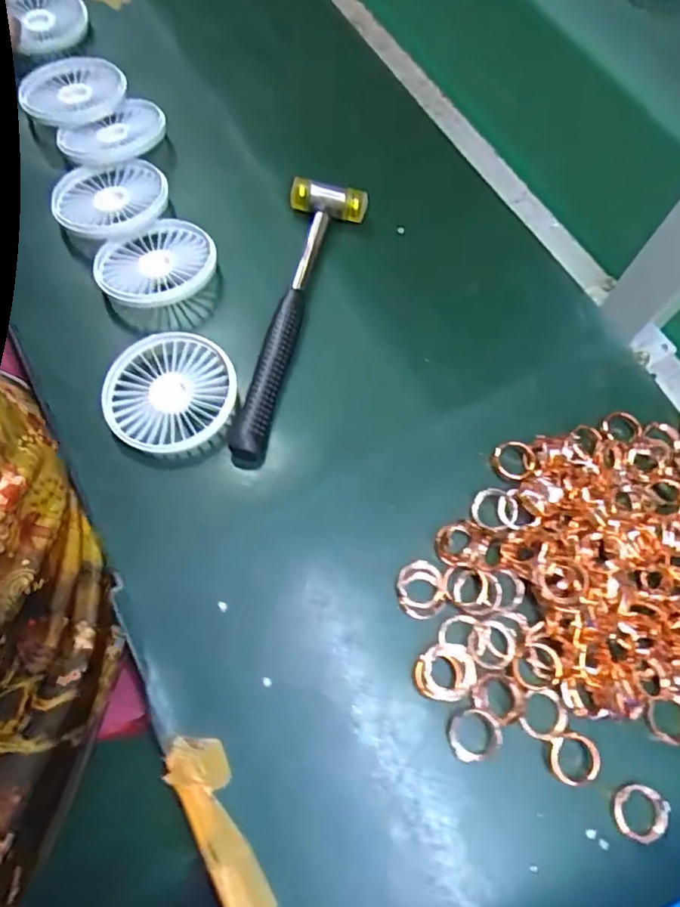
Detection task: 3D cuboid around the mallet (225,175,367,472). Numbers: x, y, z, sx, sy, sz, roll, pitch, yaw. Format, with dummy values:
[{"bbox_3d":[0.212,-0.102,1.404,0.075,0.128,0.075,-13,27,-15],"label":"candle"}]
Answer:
[{"bbox_3d":[-0.028,-0.102,0.432,0.060,0.030,0.237,10,68,0],"label":"mallet"}]

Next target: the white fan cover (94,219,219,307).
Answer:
[{"bbox_3d":[-0.131,-0.139,0.430,0.084,0.018,0.079,-32,63,-22],"label":"white fan cover"}]

